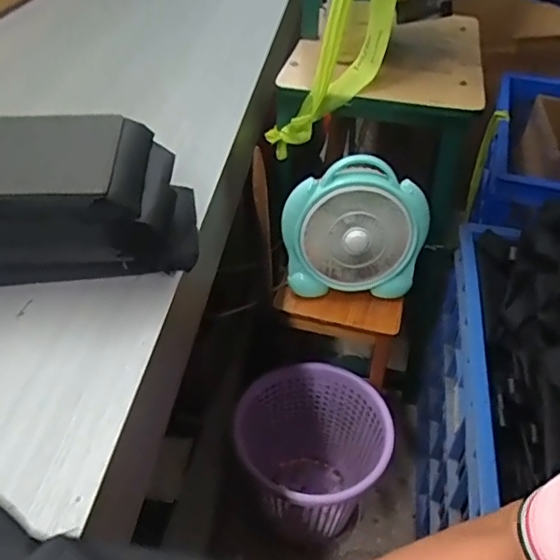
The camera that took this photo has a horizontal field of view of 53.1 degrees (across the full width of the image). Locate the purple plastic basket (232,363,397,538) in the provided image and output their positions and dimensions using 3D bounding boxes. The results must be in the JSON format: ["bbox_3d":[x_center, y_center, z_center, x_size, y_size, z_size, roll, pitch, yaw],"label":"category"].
[{"bbox_3d":[0.054,0.343,1.064,0.268,0.266,0.247,1,42,-1],"label":"purple plastic basket"}]

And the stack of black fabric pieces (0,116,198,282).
[{"bbox_3d":[-0.252,-0.087,0.577,0.309,0.133,0.146,-2,42,-5],"label":"stack of black fabric pieces"}]

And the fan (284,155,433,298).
[{"bbox_3d":[0.124,-0.079,0.935,0.239,0.213,0.072,2,42,-1],"label":"fan"}]

